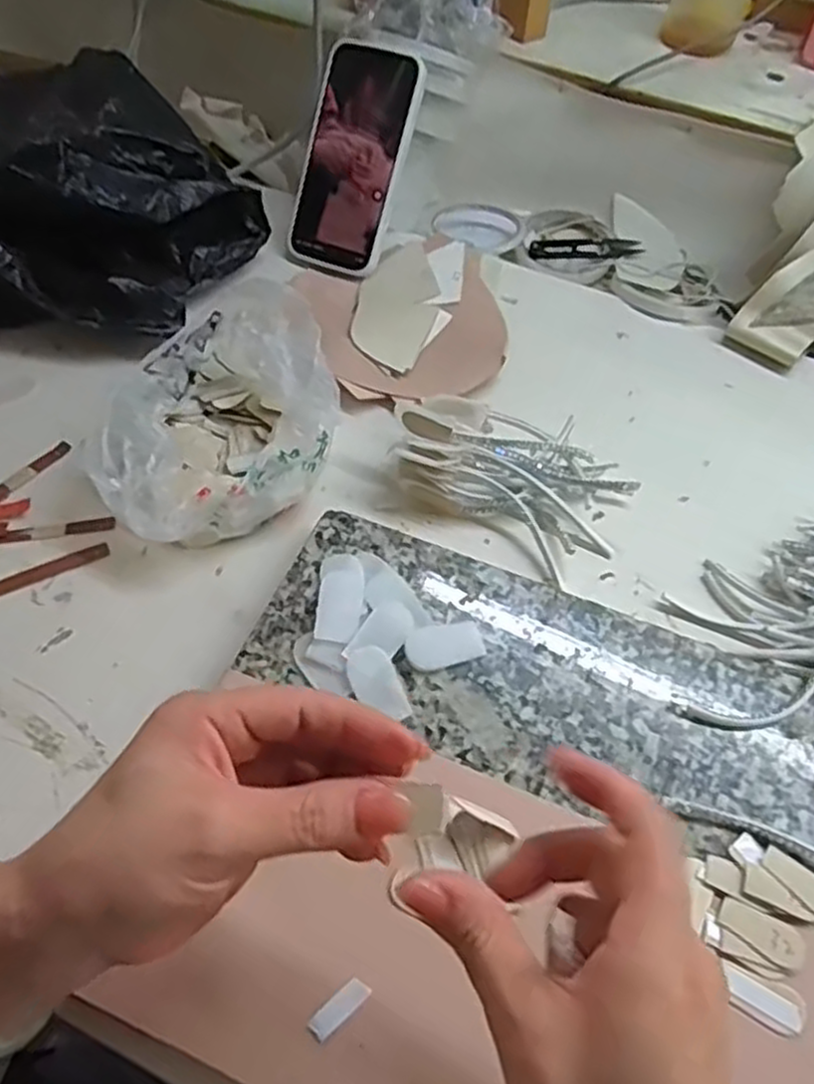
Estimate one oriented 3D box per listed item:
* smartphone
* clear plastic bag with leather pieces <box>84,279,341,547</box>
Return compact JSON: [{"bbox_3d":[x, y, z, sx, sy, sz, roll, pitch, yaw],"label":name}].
[{"bbox_3d":[-0.044,-0.307,0.614,0.081,0.168,0.014,24,18,19],"label":"smartphone"},{"bbox_3d":[-0.125,-0.082,0.499,0.166,0.071,0.145,-31,62,-23],"label":"clear plastic bag with leather pieces"}]

